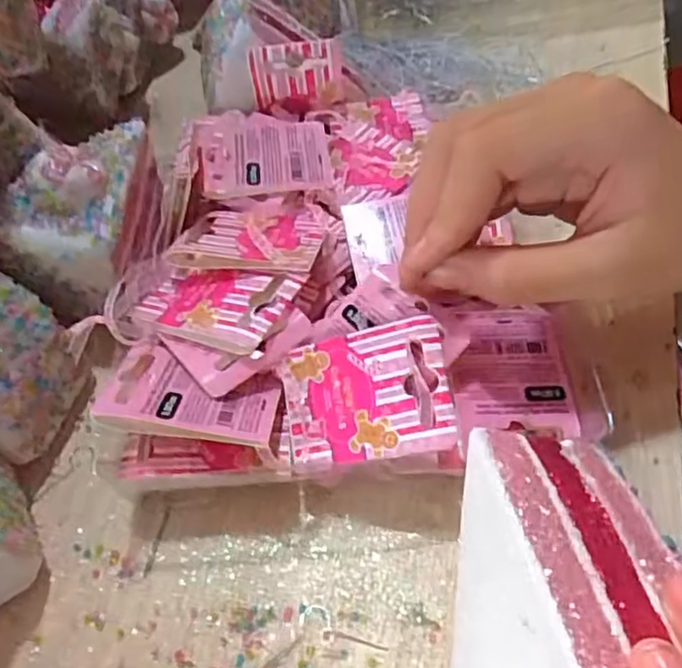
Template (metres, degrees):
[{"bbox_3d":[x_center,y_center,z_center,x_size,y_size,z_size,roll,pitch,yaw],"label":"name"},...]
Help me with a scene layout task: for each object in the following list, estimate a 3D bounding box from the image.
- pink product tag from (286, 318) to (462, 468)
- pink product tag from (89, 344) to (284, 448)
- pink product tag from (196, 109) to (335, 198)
[{"bbox_3d":[0.008,0.021,0.223,0.058,0.004,0.044,-14,75,21],"label":"pink product tag"},{"bbox_3d":[-0.051,0.020,0.230,0.058,0.004,0.042,9,33,-2],"label":"pink product tag"},{"bbox_3d":[-0.036,-0.085,0.302,0.059,0.009,0.053,-6,55,0],"label":"pink product tag"}]

